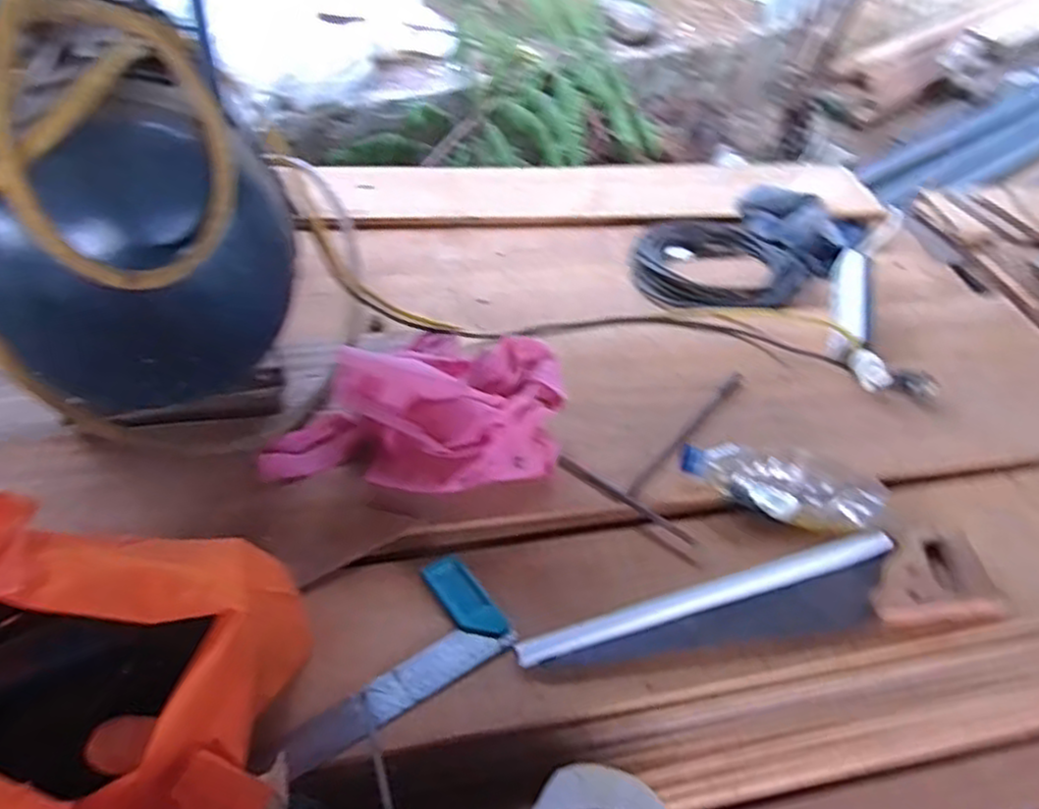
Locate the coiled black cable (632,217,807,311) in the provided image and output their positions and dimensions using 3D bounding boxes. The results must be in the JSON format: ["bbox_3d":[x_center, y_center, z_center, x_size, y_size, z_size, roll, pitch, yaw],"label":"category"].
[{"bbox_3d":[0.329,-0.240,1.276,0.276,0.041,0.278,4,44,-4],"label":"coiled black cable"}]

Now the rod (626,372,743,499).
[{"bbox_3d":[0.210,0.027,0.890,0.016,0.012,0.270,31,49,23],"label":"rod"}]

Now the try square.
[{"bbox_3d":[-0.122,0.228,0.674,0.221,0.018,0.115,-23,52,-28],"label":"try square"}]

